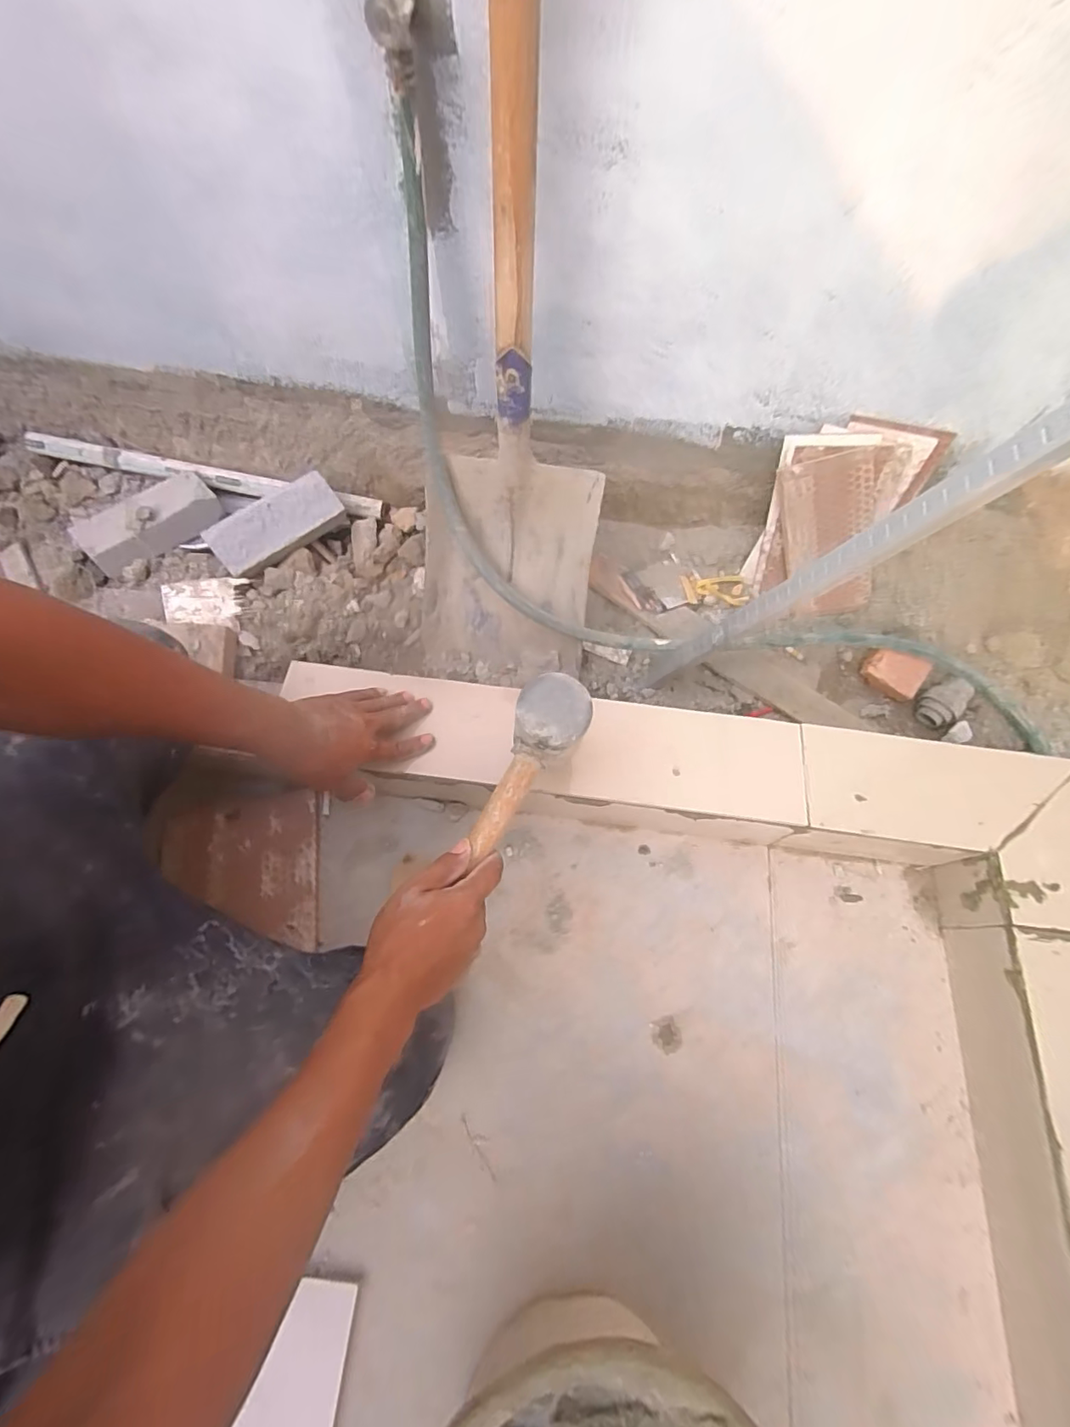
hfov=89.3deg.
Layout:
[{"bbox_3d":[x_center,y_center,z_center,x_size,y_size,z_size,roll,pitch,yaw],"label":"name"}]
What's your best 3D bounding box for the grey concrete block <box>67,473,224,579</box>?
[{"bbox_3d":[-0.599,-0.299,0.844,0.197,0.058,0.093,-39,69,-17],"label":"grey concrete block"}]

